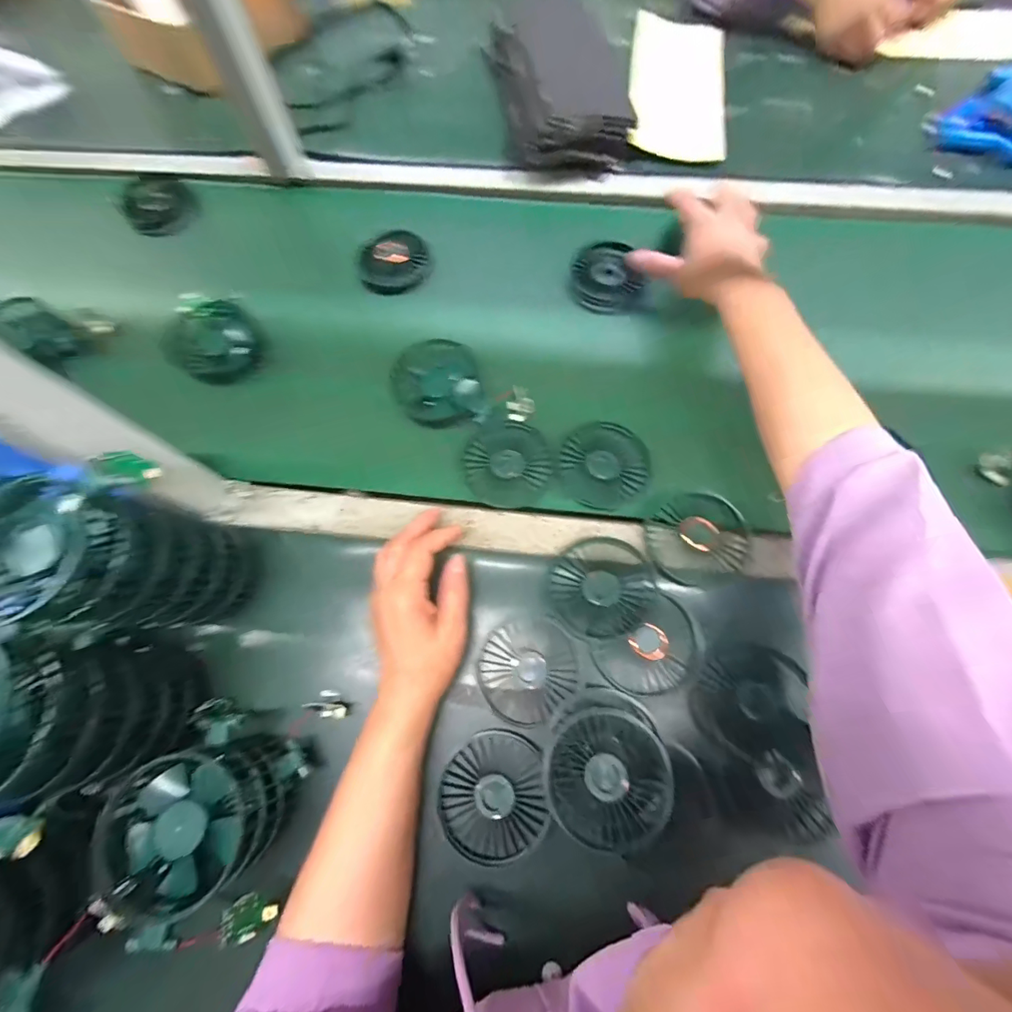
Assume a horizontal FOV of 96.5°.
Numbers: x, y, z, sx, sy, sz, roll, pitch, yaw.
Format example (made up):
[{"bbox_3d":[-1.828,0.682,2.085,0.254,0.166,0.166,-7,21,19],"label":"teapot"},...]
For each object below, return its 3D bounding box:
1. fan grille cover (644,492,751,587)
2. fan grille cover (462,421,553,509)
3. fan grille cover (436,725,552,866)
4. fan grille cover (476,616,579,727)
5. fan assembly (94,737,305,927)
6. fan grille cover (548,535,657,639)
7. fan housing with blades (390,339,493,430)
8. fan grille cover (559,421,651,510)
[{"bbox_3d":[0.166,0.027,0.393,0.081,0.017,0.078,-15,70,-3],"label":"fan grille cover"},{"bbox_3d":[0.002,-0.040,0.437,0.083,0.012,0.084,-17,71,-4],"label":"fan grille cover"},{"bbox_3d":[-0.011,0.222,0.347,0.080,0.009,0.084,-9,70,-1],"label":"fan grille cover"},{"bbox_3d":[0.018,0.134,0.371,0.079,0.006,0.078,-17,71,-4],"label":"fan grille cover"},{"bbox_3d":[-0.207,0.222,0.315,0.109,0.061,0.095,-10,70,-2],"label":"fan assembly"},{"bbox_3d":[0.082,0.068,0.383,0.083,0.022,0.081,-10,70,-2],"label":"fan grille cover"},{"bbox_3d":[-0.068,-0.122,0.451,0.084,0.022,0.092,-17,71,-4],"label":"fan housing with blades"},{"bbox_3d":[0.095,-0.041,0.433,0.082,0.014,0.088,20,72,9],"label":"fan grille cover"}]

